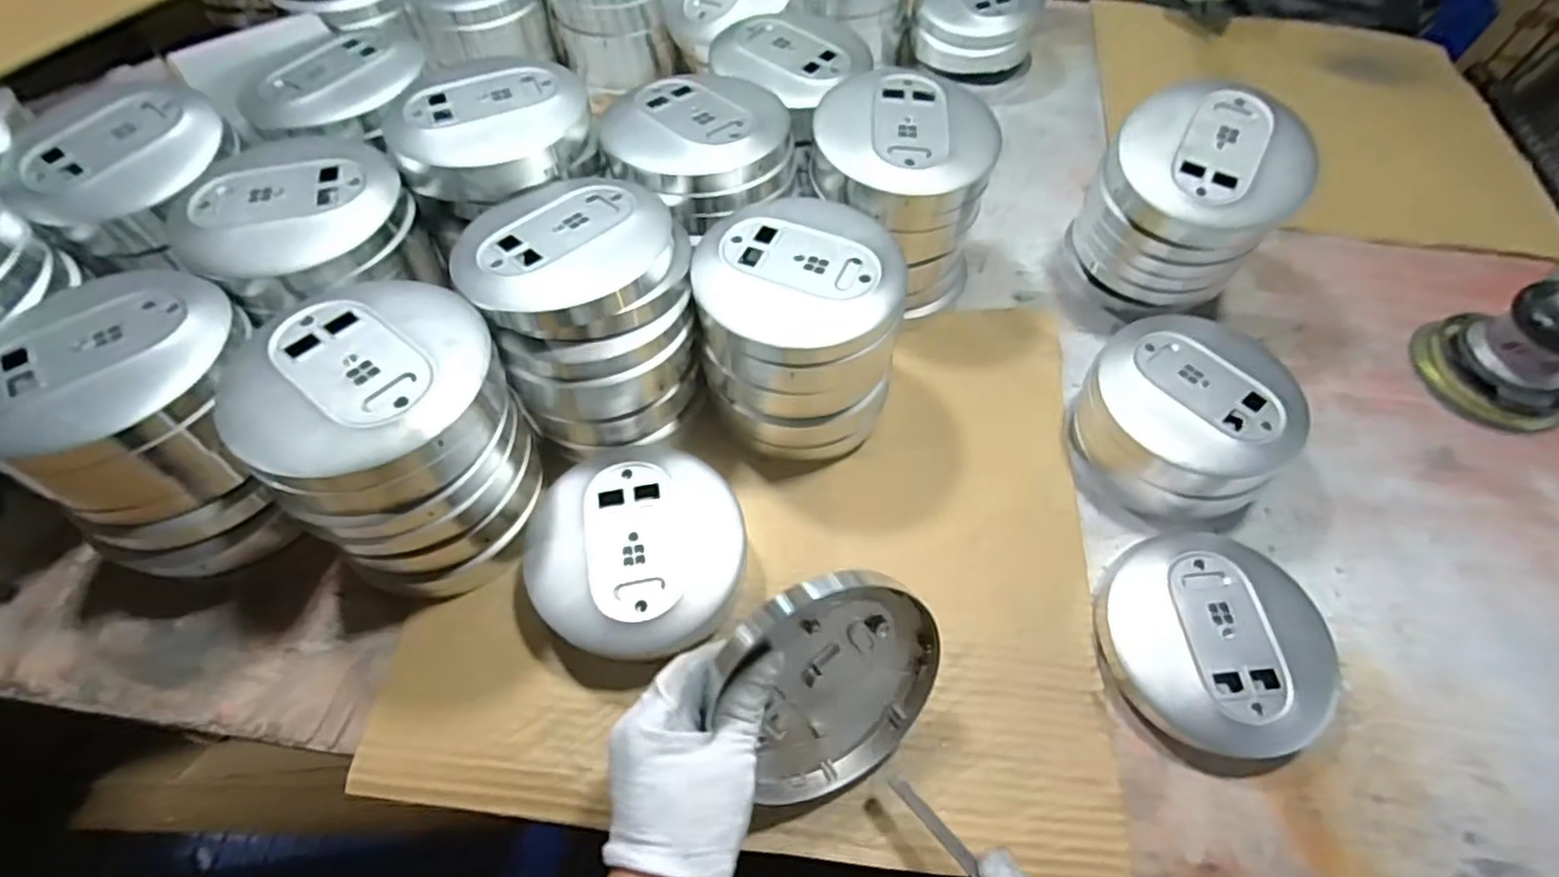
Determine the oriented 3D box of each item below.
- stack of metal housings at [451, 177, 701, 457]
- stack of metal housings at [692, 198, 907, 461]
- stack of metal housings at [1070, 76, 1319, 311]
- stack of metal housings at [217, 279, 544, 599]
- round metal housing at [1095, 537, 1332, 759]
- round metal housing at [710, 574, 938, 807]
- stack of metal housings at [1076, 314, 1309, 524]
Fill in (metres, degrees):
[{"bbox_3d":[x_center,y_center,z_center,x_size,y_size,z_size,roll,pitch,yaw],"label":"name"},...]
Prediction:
[{"bbox_3d":[-0.128,-0.088,0.469,0.135,0.130,0.148,-22,62,-15],"label":"stack of metal housings"},{"bbox_3d":[0.011,-0.073,0.490,0.134,0.139,0.139,-10,59,-8],"label":"stack of metal housings"},{"bbox_3d":[0.318,-0.177,0.557,0.121,0.160,0.121,-22,62,-15],"label":"stack of metal housings"},{"bbox_3d":[-0.224,0.006,0.425,0.131,0.157,0.136,-19,61,-13],"label":"stack of metal housings"},{"bbox_3d":[0.275,0.127,0.437,0.129,0.032,0.131,1,58,-2],"label":"round metal housing"},{"bbox_3d":[0.028,0.138,0.381,0.119,0.120,0.028,-14,20,-18],"label":"round metal housing"},{"bbox_3d":[0.291,-0.015,0.499,0.132,0.078,0.139,-32,65,-20],"label":"stack of metal housings"}]

